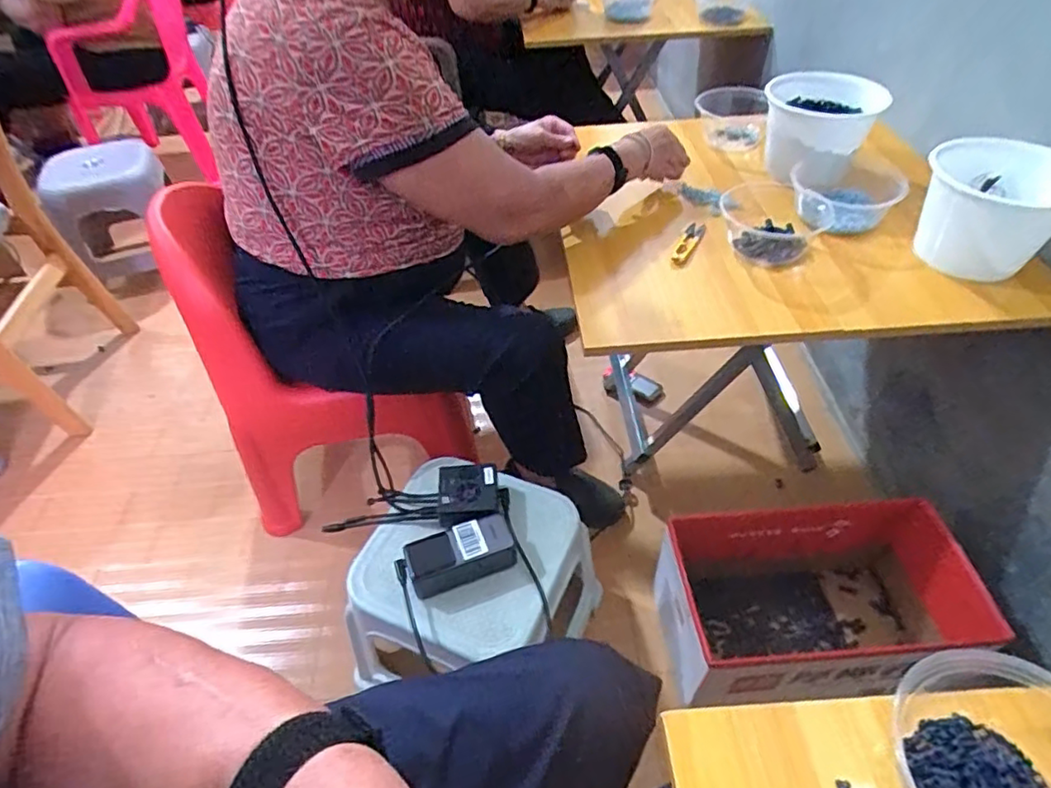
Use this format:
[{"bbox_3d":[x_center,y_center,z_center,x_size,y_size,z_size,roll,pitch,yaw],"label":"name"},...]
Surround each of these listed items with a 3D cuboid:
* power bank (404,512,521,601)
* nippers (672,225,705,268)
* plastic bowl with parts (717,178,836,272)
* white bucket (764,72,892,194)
[{"bbox_3d":[-0.079,0.198,0.755,0.129,0.045,0.060,-17,49,-12],"label":"power bank"},{"bbox_3d":[0.228,-0.209,0.856,0.025,0.012,0.099,18,51,18],"label":"nippers"},{"bbox_3d":[0.343,-0.240,0.849,0.139,0.064,0.149,-2,48,2],"label":"plastic bowl with parts"},{"bbox_3d":[0.444,-0.398,0.941,0.170,0.120,0.166,16,51,17],"label":"white bucket"}]

